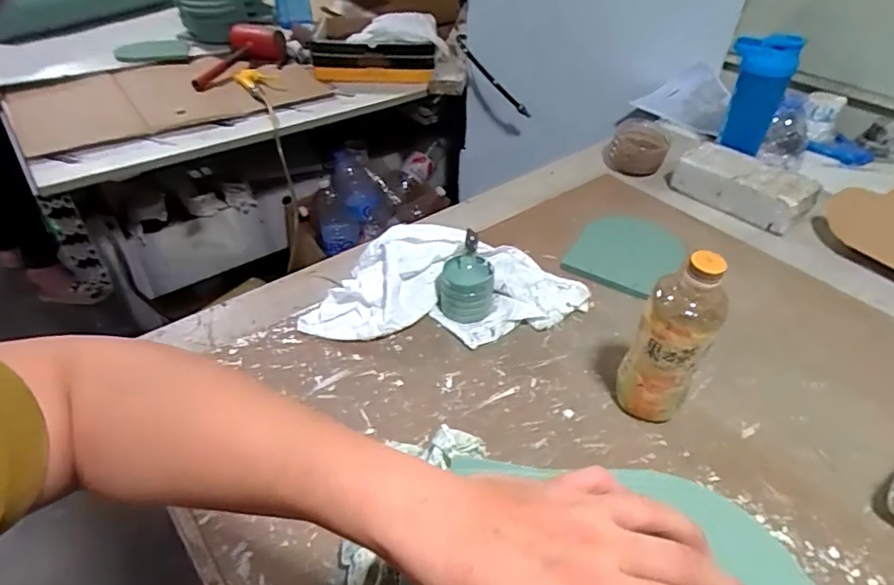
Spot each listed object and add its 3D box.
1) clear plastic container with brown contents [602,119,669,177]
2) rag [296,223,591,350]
[{"bbox_3d":[0.352,-0.267,1.024,0.098,0.072,0.099,1,41,0],"label":"clear plastic container with brown contents"},{"bbox_3d":[0.000,-0.013,0.716,0.366,0.066,0.165,0,40,-3],"label":"rag"}]

